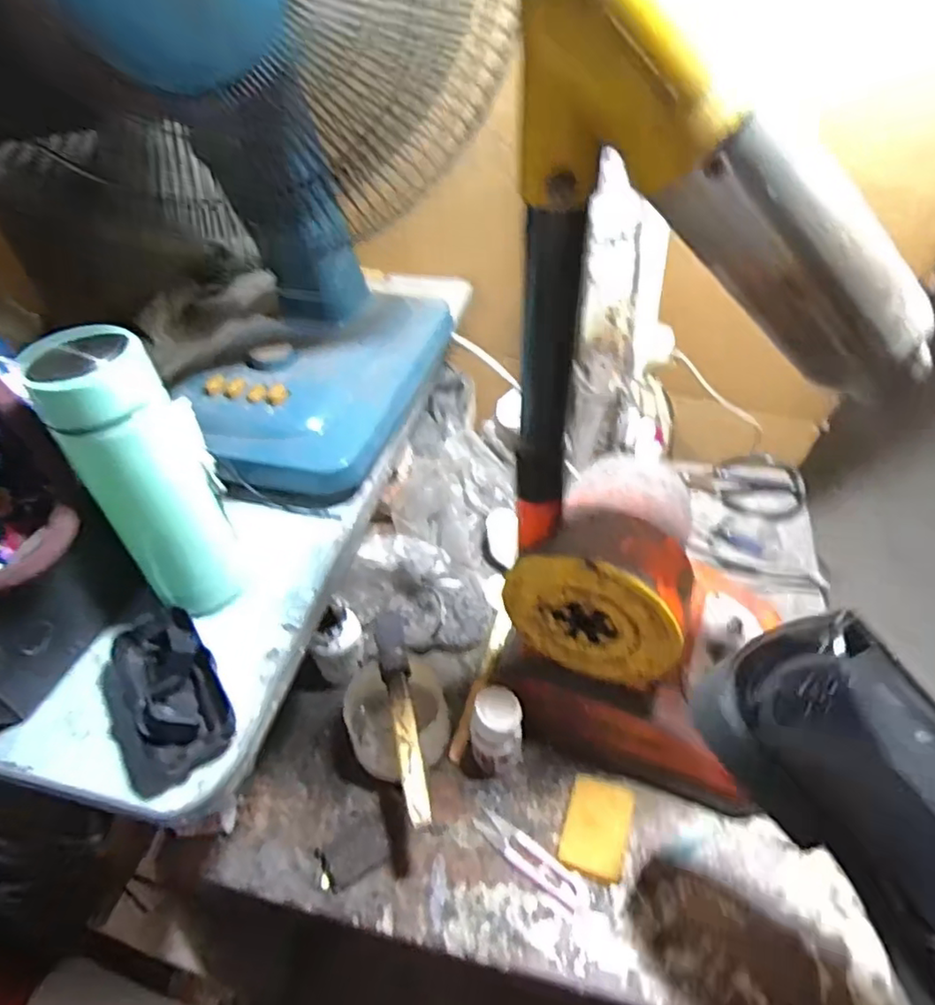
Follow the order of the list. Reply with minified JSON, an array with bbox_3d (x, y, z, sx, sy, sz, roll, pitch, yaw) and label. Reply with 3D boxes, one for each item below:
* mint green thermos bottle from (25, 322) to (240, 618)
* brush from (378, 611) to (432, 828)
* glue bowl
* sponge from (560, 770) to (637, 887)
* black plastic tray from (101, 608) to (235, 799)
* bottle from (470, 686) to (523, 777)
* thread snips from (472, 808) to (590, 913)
[{"bbox_3d":[-0.200,-0.010,0.394,0.068,0.197,0.063,-30,51,-21],"label":"mint green thermos bottle"},{"bbox_3d":[-0.054,0.170,0.500,0.025,0.028,0.172,-10,46,-4],"label":"brush"},{"bbox_3d":[-0.063,0.185,0.538,0.087,0.072,0.094,-3,46,3],"label":"glue bowl"},{"bbox_3d":[0.105,0.260,0.494,0.050,0.009,0.073,11,49,16],"label":"sponge"},{"bbox_3d":[-0.189,0.118,0.379,0.067,0.029,0.107,-27,50,-19],"label":"black plastic tray"},{"bbox_3d":[0.026,0.197,0.524,0.042,0.088,0.042,-3,46,3],"label":"bottle"},{"bbox_3d":[0.050,0.283,0.486,0.101,0.007,0.024,27,55,28],"label":"thread snips"}]

